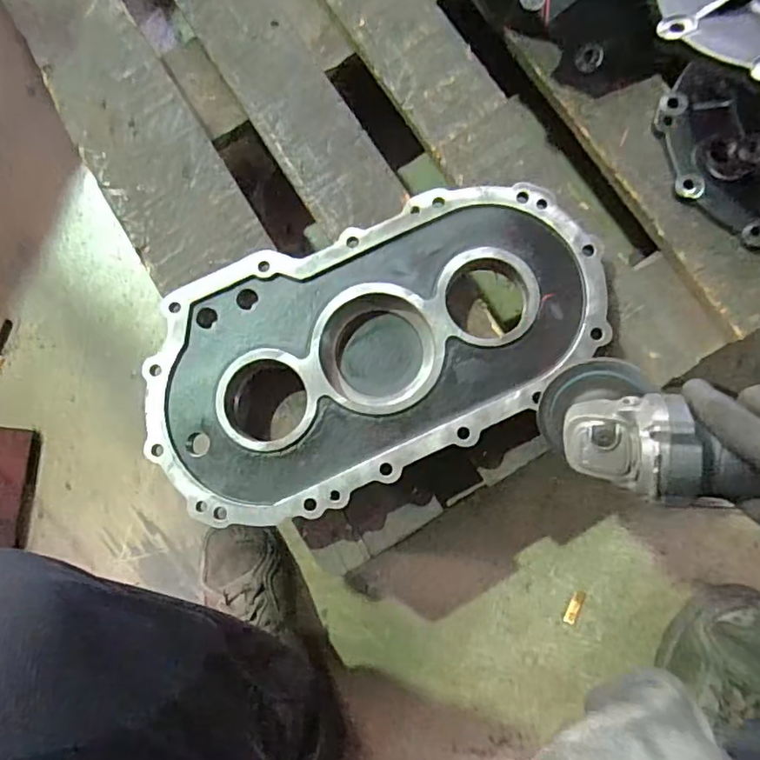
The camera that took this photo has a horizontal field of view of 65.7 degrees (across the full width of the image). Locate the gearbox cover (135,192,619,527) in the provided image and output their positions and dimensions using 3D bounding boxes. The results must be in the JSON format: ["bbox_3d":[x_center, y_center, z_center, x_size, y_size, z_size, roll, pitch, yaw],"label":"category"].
[{"bbox_3d":[-0.005,-0.027,0.522,0.398,0.037,0.218,-21,82,3],"label":"gearbox cover"}]

